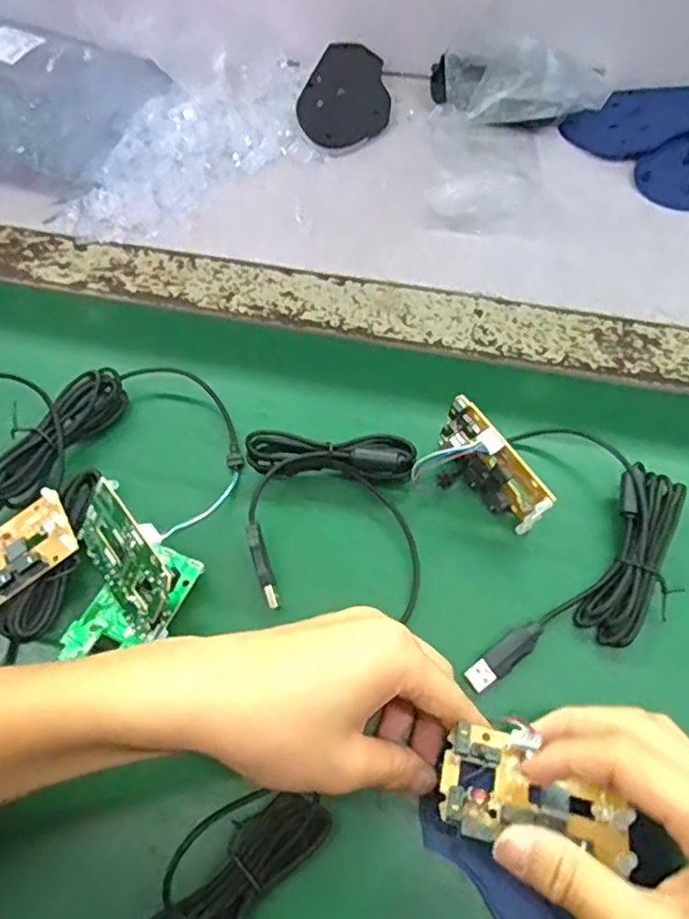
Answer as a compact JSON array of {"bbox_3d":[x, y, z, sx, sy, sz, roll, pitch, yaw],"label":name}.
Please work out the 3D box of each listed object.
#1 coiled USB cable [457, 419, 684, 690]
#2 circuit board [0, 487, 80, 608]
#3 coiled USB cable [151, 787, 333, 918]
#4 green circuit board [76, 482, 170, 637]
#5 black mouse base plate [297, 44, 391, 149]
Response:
[{"bbox_3d":[0.130,0.052,0.345,0.093,0.018,0.157,12,65,9],"label":"coiled USB cable"},{"bbox_3d":[-0.186,0.053,0.350,0.073,0.013,0.044,-34,67,-13],"label":"circuit board"},{"bbox_3d":[-0.052,0.190,0.286,0.047,0.035,0.093,32,69,17],"label":"coiled USB cable"},{"bbox_3d":[-0.114,0.053,0.333,0.083,0.008,0.048,49,119,28],"label":"green circuit board"},{"bbox_3d":[0.000,-0.305,0.530,0.072,0.016,0.108,-1,64,3],"label":"black mouse base plate"}]

